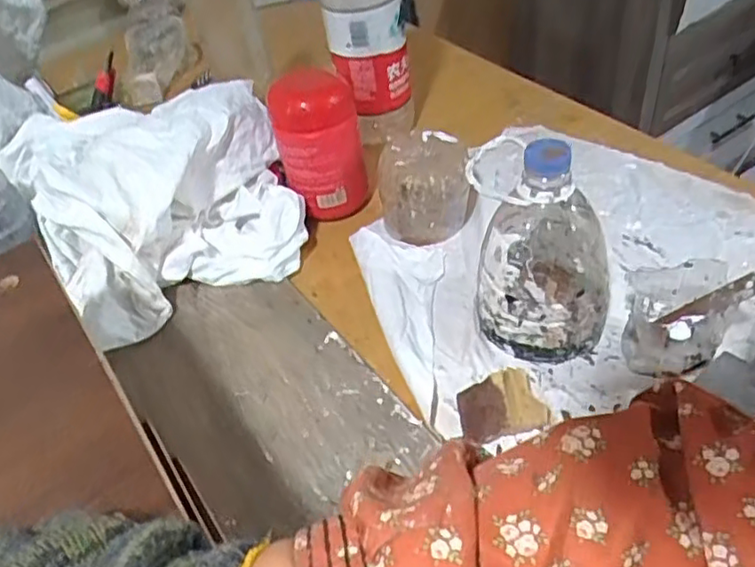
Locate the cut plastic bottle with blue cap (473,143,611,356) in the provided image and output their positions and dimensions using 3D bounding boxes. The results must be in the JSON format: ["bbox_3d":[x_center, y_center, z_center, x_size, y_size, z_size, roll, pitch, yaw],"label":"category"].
[{"bbox_3d":[0.127,-0.019,0.488,0.100,0.161,0.080,17,50,25],"label":"cut plastic bottle with blue cap"}]

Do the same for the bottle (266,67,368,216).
[{"bbox_3d":[-0.060,-0.139,0.671,0.087,0.137,0.070,-15,44,-5],"label":"bottle"}]

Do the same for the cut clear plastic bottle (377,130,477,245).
[{"bbox_3d":[0.046,-0.099,0.651,0.095,0.080,0.087,-8,44,3],"label":"cut clear plastic bottle"}]

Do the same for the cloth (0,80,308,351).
[{"bbox_3d":[-0.230,-0.119,0.675,0.247,0.105,0.304,-26,46,-16],"label":"cloth"}]

